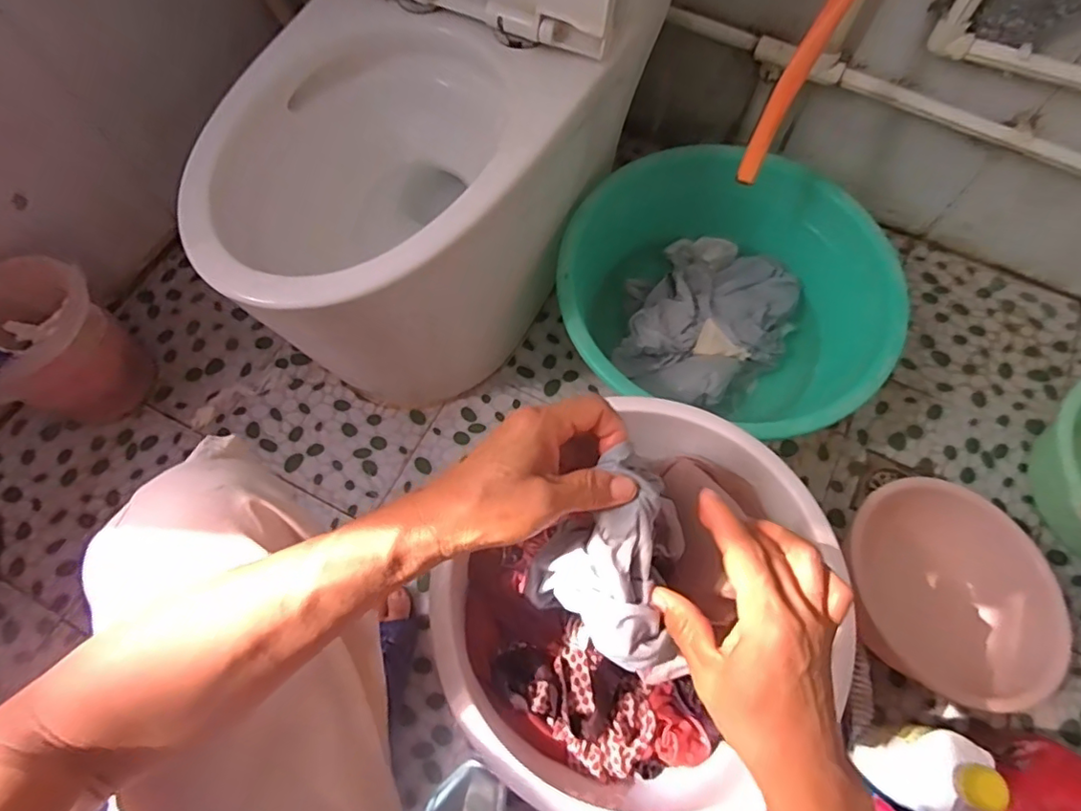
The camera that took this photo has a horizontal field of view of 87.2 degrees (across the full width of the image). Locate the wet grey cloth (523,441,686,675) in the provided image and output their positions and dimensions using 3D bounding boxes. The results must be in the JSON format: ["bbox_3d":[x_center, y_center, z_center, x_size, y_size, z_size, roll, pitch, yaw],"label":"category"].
[{"bbox_3d":[0.054,0.102,0.359,0.098,0.078,0.100,33,75,11],"label":"wet grey cloth"}]

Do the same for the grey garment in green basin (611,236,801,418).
[{"bbox_3d":[0.265,-0.140,0.914,0.254,0.048,0.322,28,70,11],"label":"grey garment in green basin"}]

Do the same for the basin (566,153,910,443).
[{"bbox_3d":[0.273,-0.181,0.869,0.452,0.186,0.437,0,67,0],"label":"basin"}]

